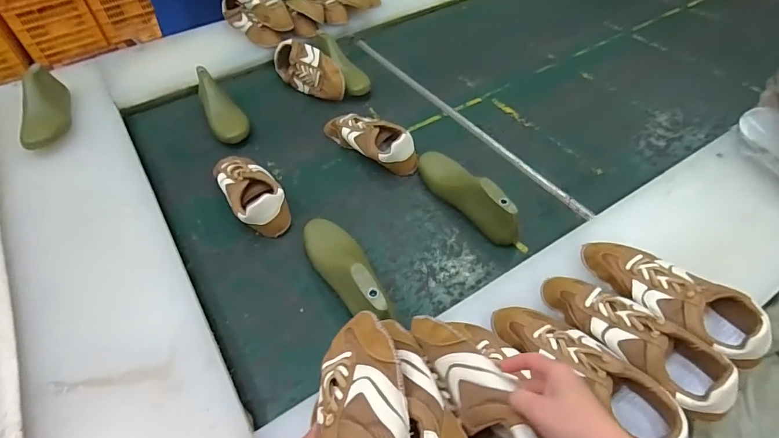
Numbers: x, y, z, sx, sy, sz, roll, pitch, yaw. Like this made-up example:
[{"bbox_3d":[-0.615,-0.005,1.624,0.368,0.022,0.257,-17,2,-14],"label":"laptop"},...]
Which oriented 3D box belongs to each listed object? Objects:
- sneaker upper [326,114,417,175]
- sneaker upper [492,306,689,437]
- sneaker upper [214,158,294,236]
[{"bbox_3d":[-0.037,-0.172,0.893,0.088,0.067,0.232,-37,57,-27],"label":"sneaker upper"},{"bbox_3d":[0.236,0.180,0.523,0.078,0.076,0.237,-35,56,-25],"label":"sneaker upper"},{"bbox_3d":[-0.258,-0.054,0.798,0.091,0.060,0.203,-27,53,-20],"label":"sneaker upper"}]

